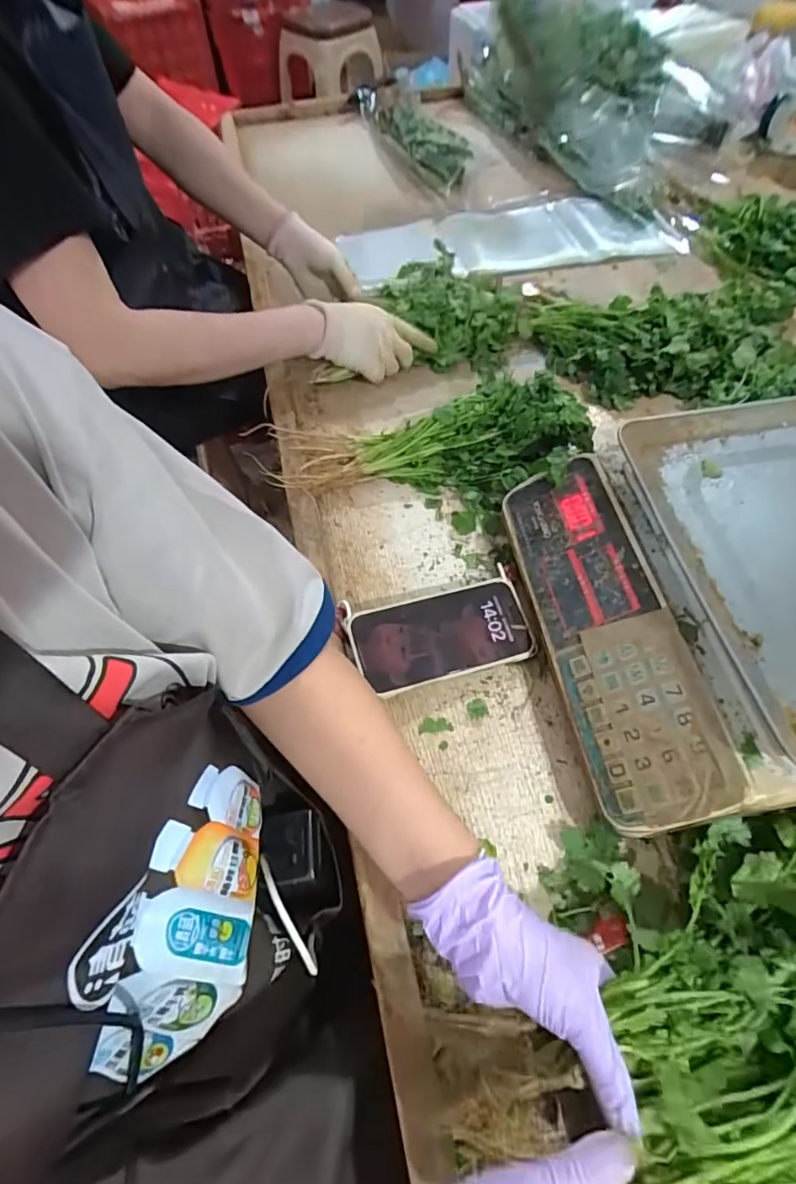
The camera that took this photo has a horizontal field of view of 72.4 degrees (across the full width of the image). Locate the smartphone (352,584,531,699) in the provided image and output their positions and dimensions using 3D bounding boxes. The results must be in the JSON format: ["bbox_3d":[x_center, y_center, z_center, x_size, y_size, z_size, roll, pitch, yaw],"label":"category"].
[{"bbox_3d":[0.042,0.039,0.505,0.162,0.006,0.081,-13,67,-12],"label":"smartphone"}]

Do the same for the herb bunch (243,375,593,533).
[{"bbox_3d":[0.032,-0.157,0.605,0.361,0.076,0.176,-7,58,-3],"label":"herb bunch"}]

